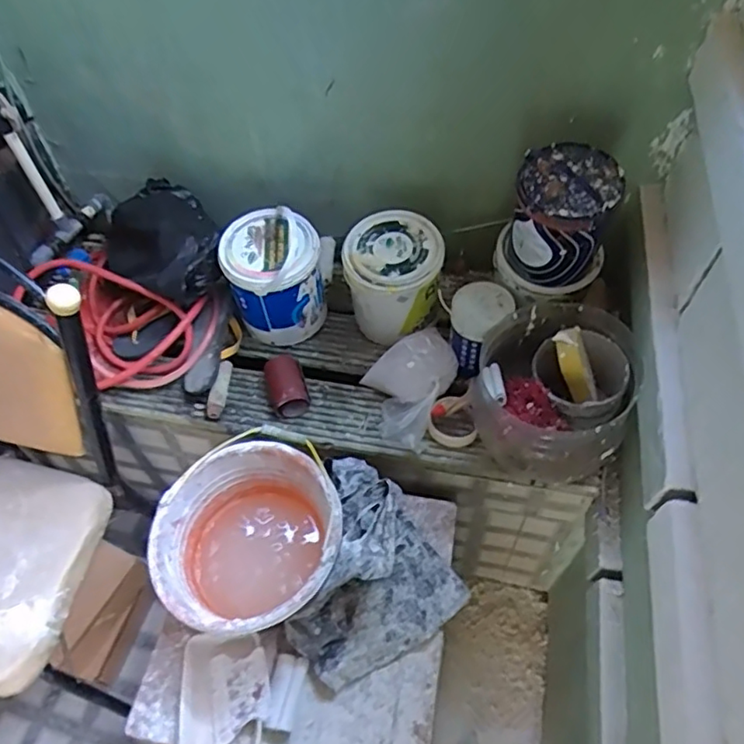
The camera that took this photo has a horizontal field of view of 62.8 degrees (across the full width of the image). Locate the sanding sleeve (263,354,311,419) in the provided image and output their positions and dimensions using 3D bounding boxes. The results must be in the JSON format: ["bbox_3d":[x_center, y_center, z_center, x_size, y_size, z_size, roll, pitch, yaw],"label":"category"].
[{"bbox_3d":[-0.160,0.018,1.125,0.069,0.065,0.117,-15,54,-10],"label":"sanding sleeve"}]

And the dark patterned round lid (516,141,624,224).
[{"bbox_3d":[0.293,-0.283,0.902,0.142,0.016,0.138,-3,68,7],"label":"dark patterned round lid"}]

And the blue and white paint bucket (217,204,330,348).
[{"bbox_3d":[-0.183,-0.179,1.151,0.169,0.240,0.166,-1,53,1],"label":"blue and white paint bucket"}]

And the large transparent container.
[{"bbox_3d":[0.291,0.031,1.005,0.239,0.213,0.256,13,54,11],"label":"large transparent container"}]

